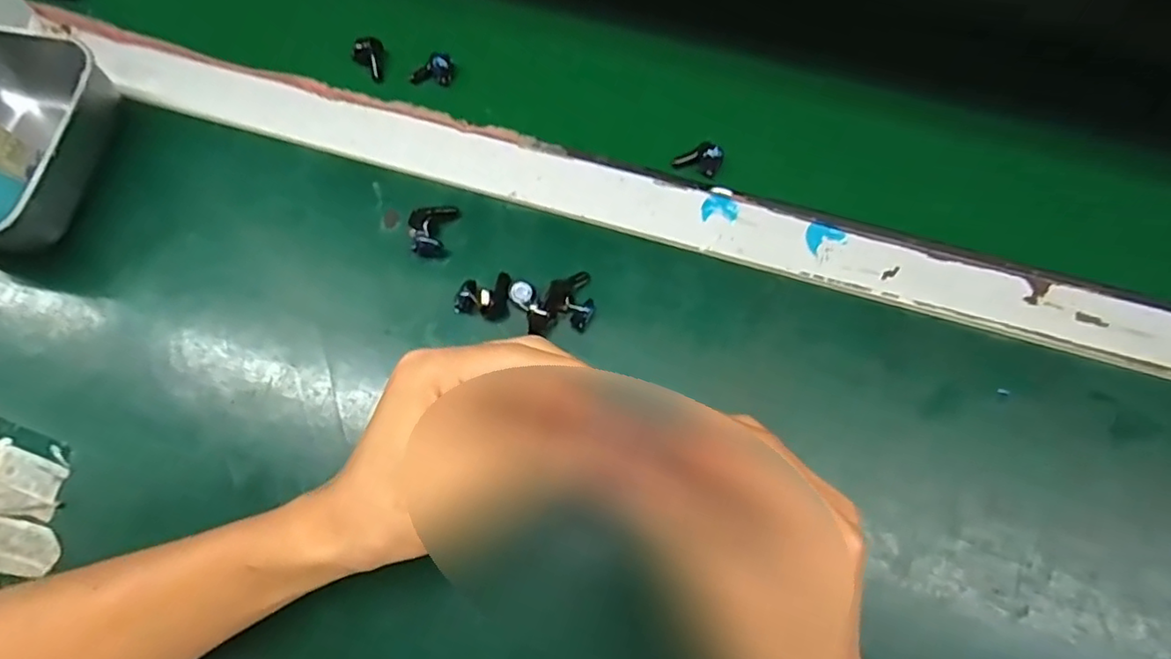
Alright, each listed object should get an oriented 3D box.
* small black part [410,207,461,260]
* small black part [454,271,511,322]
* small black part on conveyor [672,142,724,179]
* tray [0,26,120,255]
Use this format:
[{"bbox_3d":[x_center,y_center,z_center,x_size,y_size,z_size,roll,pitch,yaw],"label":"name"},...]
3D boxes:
[{"bbox_3d":[-0.094,-0.062,0.370,0.023,0.015,0.034,10,72,3],"label":"small black part"},{"bbox_3d":[-0.060,-0.022,0.354,0.030,0.019,0.026,4,72,1],"label":"small black part"},{"bbox_3d":[0.071,-0.108,0.381,0.029,0.016,0.013,18,73,6],"label":"small black part on conveyor"},{"bbox_3d":[-0.344,-0.114,0.368,0.105,0.053,0.144,8,72,3],"label":"tray"}]

